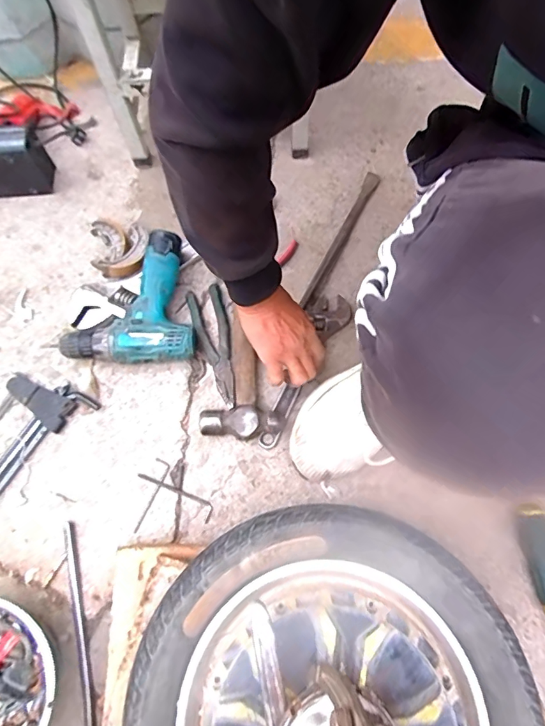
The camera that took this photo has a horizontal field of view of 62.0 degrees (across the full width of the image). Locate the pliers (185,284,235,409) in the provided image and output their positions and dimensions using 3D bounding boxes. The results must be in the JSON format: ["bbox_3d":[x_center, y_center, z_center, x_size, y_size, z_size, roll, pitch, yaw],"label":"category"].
[{"bbox_3d":[-0.078,-0.026,0.653,0.050,0.022,0.183,-17,68,-6],"label":"pliers"}]

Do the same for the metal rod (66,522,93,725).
[{"bbox_3d":[-0.232,0.321,0.540,0.016,0.015,0.248,-15,68,-5],"label":"metal rod"}]

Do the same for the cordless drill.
[{"bbox_3d":[-0.211,-0.073,0.649,0.196,0.060,0.166,-10,68,-3],"label":"cordless drill"}]

